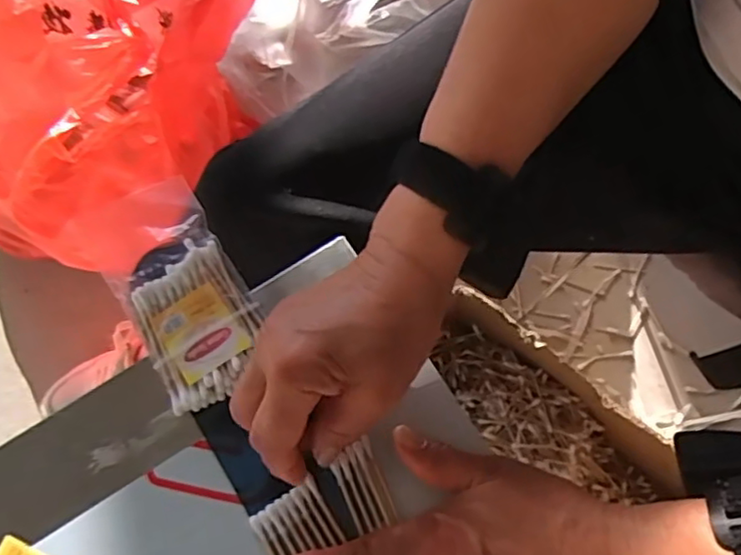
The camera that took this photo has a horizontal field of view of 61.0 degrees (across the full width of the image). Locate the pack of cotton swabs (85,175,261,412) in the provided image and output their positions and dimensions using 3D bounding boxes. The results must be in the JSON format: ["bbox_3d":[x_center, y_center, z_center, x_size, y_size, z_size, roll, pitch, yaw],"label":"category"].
[{"bbox_3d":[-0.108,0.008,0.359,0.063,0.031,0.125,-28,72,-13],"label":"pack of cotton swabs"}]

